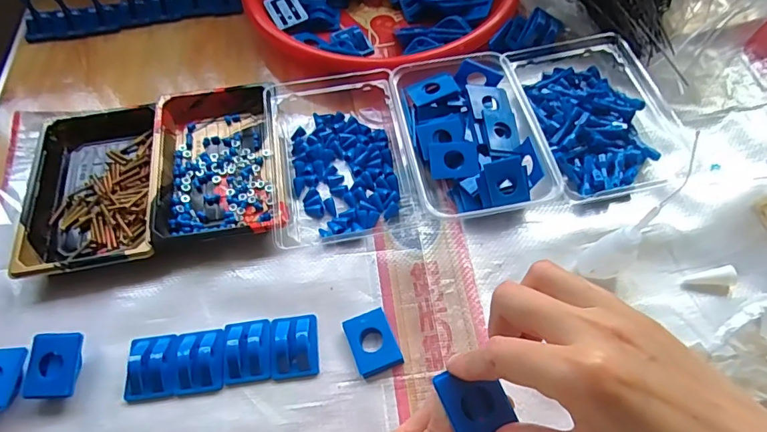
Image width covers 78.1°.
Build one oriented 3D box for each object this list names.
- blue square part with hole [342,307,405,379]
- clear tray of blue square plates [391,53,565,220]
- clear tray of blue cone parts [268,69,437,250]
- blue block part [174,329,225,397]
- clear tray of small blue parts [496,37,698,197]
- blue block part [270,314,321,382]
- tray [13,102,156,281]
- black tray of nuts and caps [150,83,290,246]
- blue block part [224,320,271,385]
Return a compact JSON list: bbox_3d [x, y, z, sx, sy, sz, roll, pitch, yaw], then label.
[{"bbox_3d":[-0.008,0.093,0.347,0.033,0.008,0.043,-20,61,-9],"label":"blue square part with hole"},{"bbox_3d":[0.074,-0.071,0.418,0.106,0.035,0.156,-12,60,-4],"label":"clear tray of blue square plates"},{"bbox_3d":[-0.040,-0.063,0.422,0.121,0.029,0.175,-11,60,-4],"label":"clear tray of blue cone parts"},{"bbox_3d":[-0.133,0.104,0.344,0.036,0.012,0.045,-8,60,-2],"label":"blue block part"},{"bbox_3d":[0.192,-0.101,0.430,0.134,0.032,0.182,-10,60,-3],"label":"clear tray of small blue parts"},{"bbox_3d":[-0.065,0.094,0.346,0.034,0.014,0.045,-7,60,-2],"label":"blue block part"},{"bbox_3d":[-0.253,-0.027,0.413,0.110,0.021,0.162,-10,60,-3],"label":"tray"},{"bbox_3d":[-0.146,-0.050,0.419,0.108,0.029,0.160,-10,60,-3],"label":"black tray of nuts and caps"},{"bbox_3d":[-0.100,0.097,0.346,0.034,0.014,0.045,-9,60,-3],"label":"blue block part"}]

